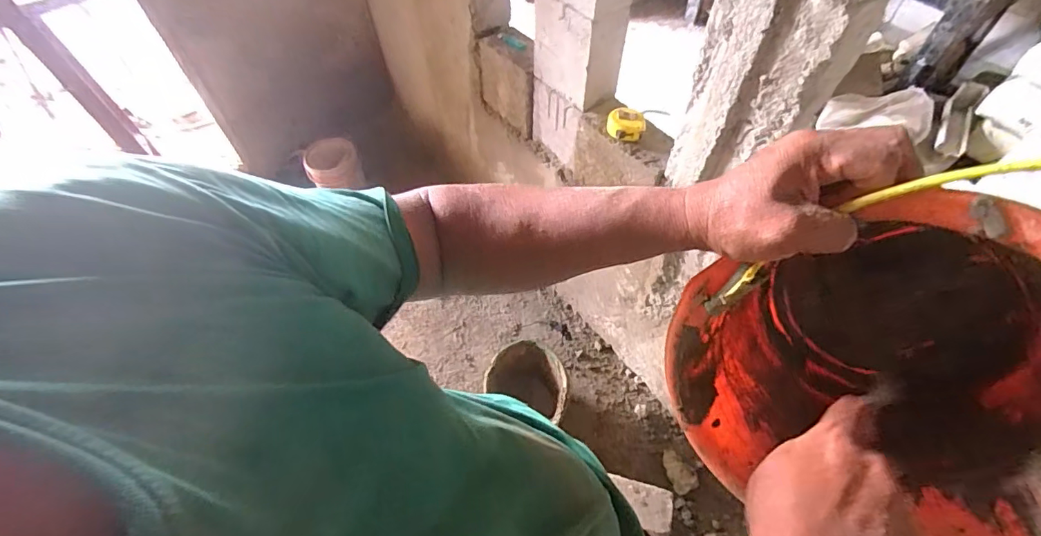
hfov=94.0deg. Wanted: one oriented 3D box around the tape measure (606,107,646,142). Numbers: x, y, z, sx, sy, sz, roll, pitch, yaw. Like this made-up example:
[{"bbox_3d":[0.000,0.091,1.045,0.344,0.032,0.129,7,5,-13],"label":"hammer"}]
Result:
[{"bbox_3d":[0.219,-0.298,1.008,0.078,0.065,0.034,11,15,18],"label":"tape measure"}]

